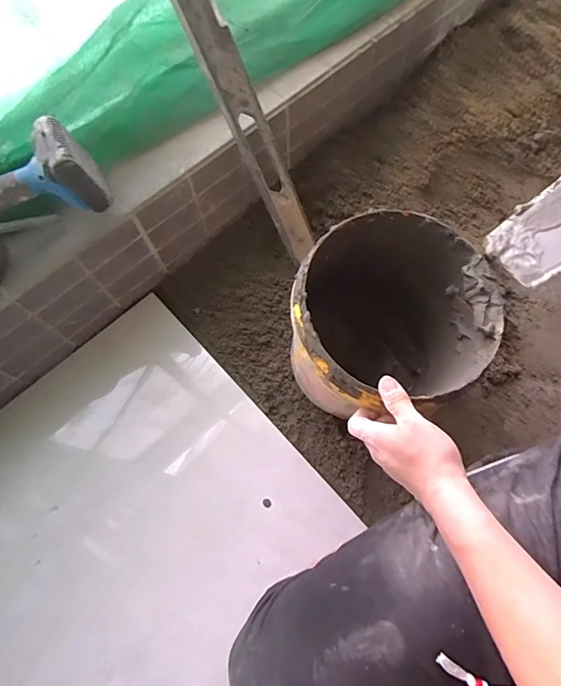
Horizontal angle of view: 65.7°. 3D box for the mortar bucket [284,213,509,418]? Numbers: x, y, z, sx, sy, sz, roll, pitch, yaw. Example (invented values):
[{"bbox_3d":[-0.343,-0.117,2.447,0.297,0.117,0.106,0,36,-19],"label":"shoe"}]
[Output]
[{"bbox_3d":[0.139,-0.013,0.598,0.237,0.241,0.222,-1,69,3],"label":"mortar bucket"}]

